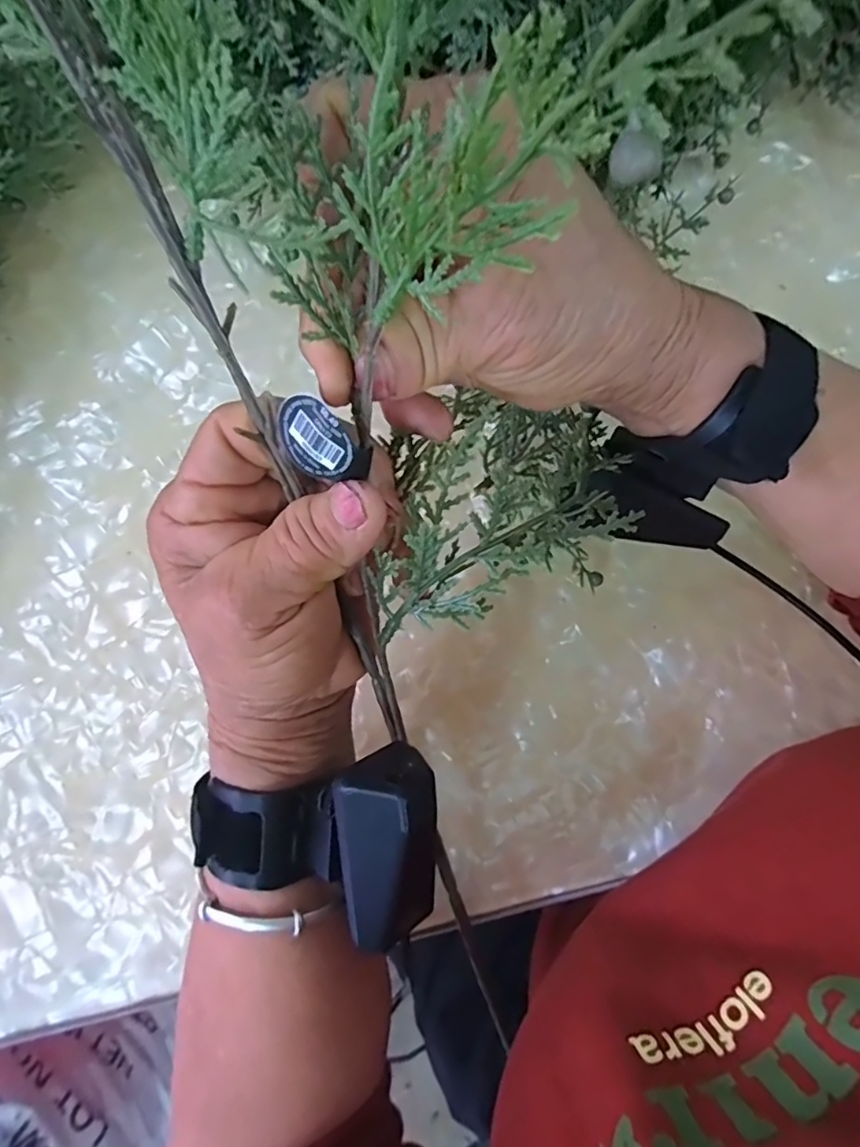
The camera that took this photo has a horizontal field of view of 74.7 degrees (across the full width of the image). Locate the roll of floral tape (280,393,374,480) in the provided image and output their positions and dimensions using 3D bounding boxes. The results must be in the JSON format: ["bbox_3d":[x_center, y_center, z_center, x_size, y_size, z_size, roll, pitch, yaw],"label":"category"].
[{"bbox_3d":[-0.030,-0.039,0.160,0.022,0.026,0.010,1,36,29],"label":"roll of floral tape"}]

